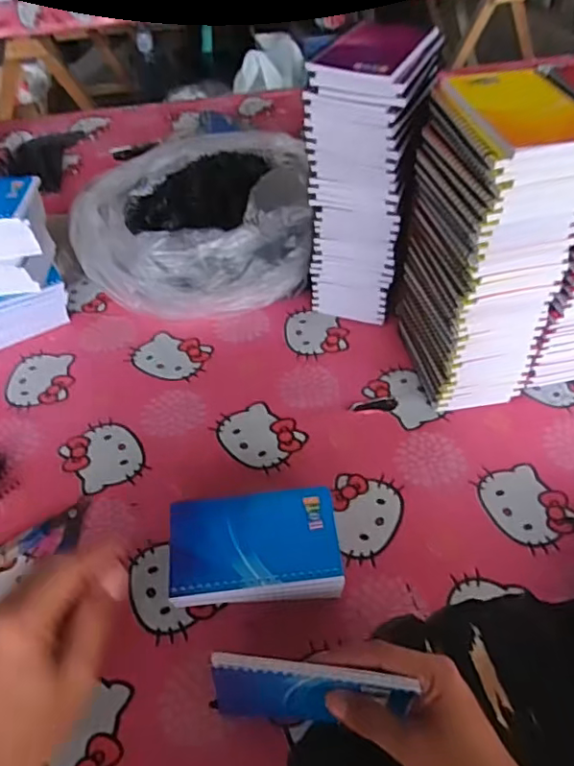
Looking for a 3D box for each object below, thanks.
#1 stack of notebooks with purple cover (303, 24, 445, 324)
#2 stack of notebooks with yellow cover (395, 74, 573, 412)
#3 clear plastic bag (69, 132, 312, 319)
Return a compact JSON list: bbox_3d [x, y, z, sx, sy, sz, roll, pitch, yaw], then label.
[{"bbox_3d":[0.083,-0.205,0.625,0.109,0.299,0.110,11,48,12],"label":"stack of notebooks with purple cover"},{"bbox_3d":[0.180,-0.124,0.544,0.099,0.283,0.151,-9,47,-7],"label":"stack of notebooks with yellow cover"},{"bbox_3d":[-0.122,-0.222,0.766,0.292,0.111,0.325,-6,47,-4],"label":"clear plastic bag"}]

